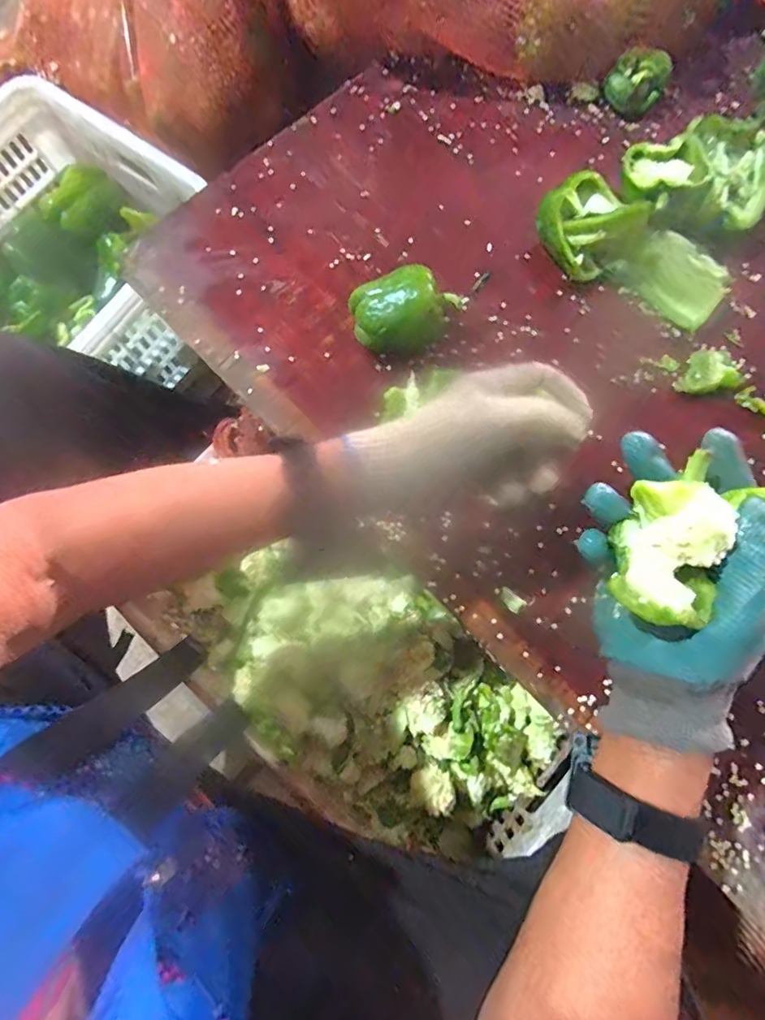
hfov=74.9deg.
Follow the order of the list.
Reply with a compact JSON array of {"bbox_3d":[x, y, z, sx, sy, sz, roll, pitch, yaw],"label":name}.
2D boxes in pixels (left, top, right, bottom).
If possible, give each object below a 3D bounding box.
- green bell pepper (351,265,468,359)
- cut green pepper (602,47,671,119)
[{"bbox_3d":[0.025,-0.183,0.461,0.107,0.061,0.065,-14,76,-2],"label":"green bell pepper"},{"bbox_3d":[0.274,-0.461,0.537,0.057,0.031,0.061,0,76,1],"label":"cut green pepper"}]

